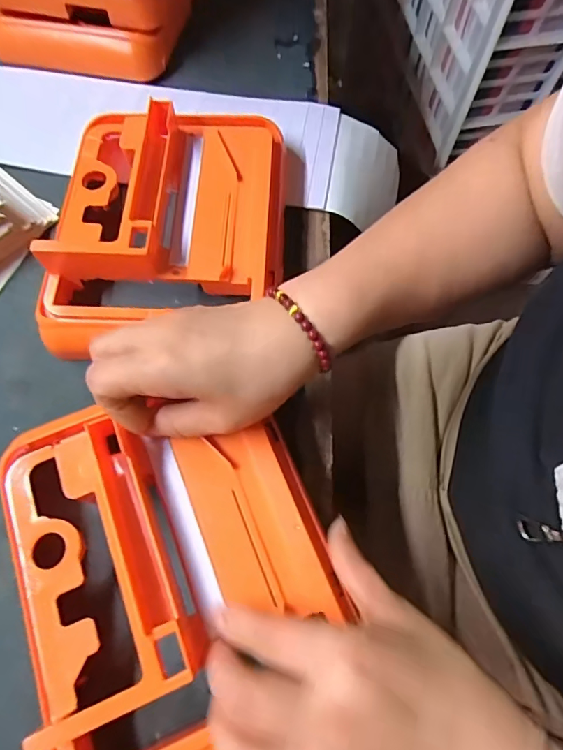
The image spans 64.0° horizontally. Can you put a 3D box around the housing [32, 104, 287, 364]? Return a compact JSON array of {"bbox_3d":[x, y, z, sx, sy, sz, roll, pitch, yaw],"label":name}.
[{"bbox_3d":[-0.084,-0.116,0.343,0.164,0.064,0.202,2,68,-1],"label":"housing"}]

